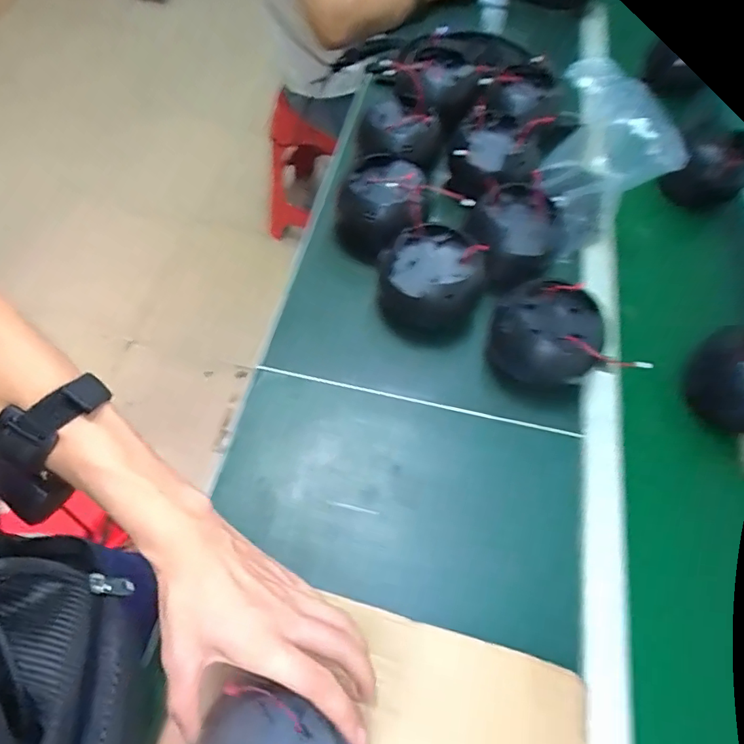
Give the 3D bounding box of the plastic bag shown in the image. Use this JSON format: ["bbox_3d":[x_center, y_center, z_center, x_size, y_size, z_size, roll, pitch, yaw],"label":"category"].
[{"bbox_3d":[0.317,-0.308,0.658,0.147,0.121,0.135,16,62,5],"label":"plastic bag"}]

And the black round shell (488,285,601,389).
[{"bbox_3d":[0.204,-0.039,0.589,0.127,0.094,0.105,20,63,7],"label":"black round shell"}]

